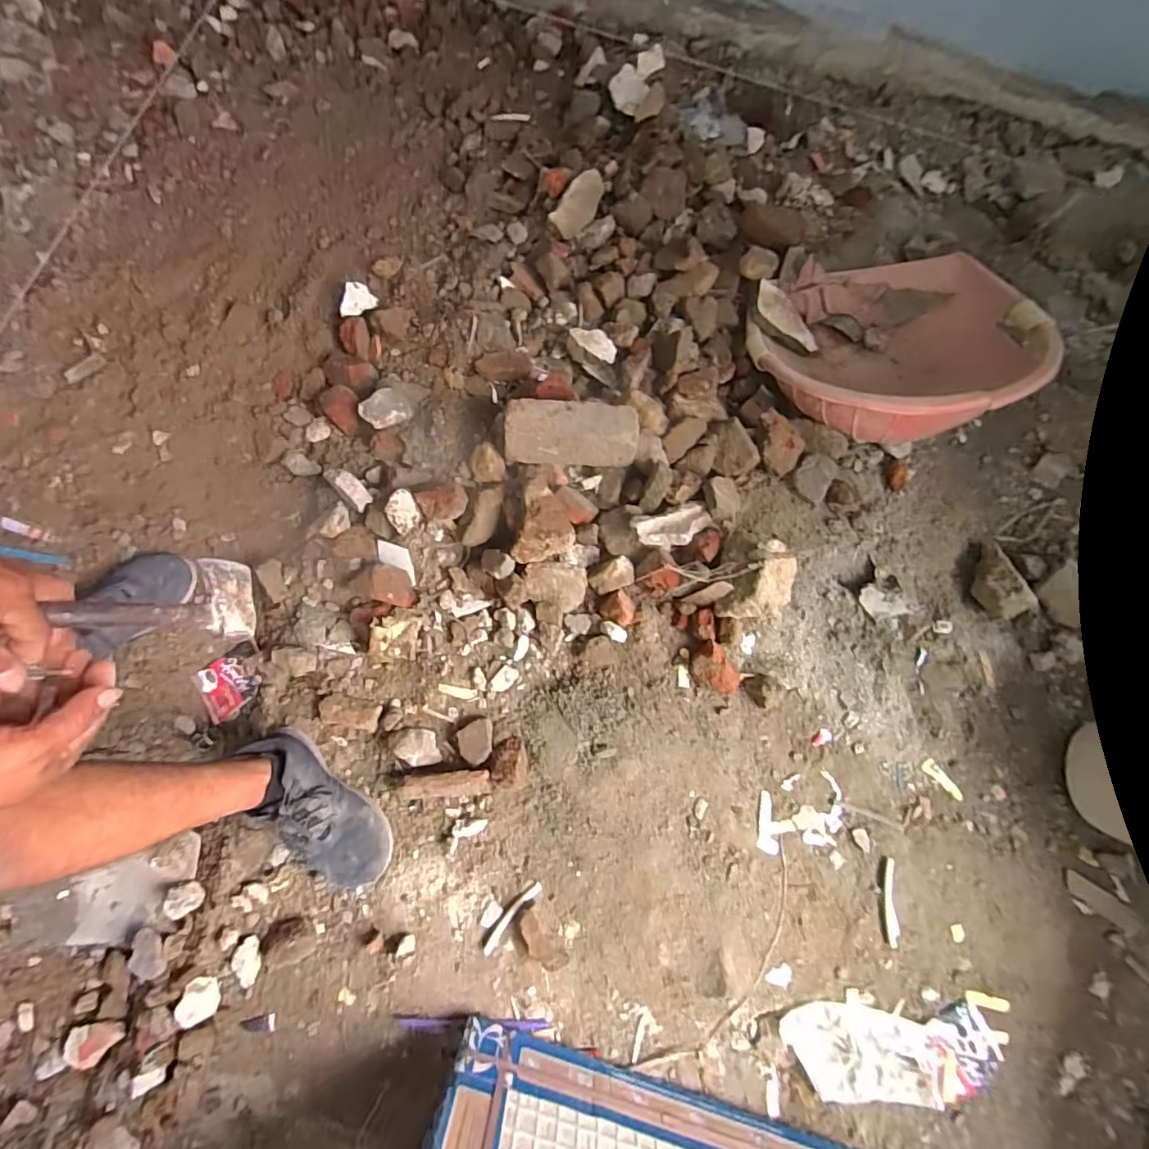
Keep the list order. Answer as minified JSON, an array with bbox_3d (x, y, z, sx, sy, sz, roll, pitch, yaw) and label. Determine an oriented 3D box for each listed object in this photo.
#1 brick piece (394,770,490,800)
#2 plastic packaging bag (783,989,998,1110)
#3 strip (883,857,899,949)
[{"bbox_3d":[-0.189,0.299,0.757,0.141,0.046,0.039,-4,77,-2],"label":"brick piece"},{"bbox_3d":[0.421,0.637,0.713,0.279,0.015,0.115,4,77,0],"label":"plastic packaging bag"},{"bbox_3d":[0.444,0.462,0.754,0.020,0.018,0.111,5,77,0],"label":"strip"}]

